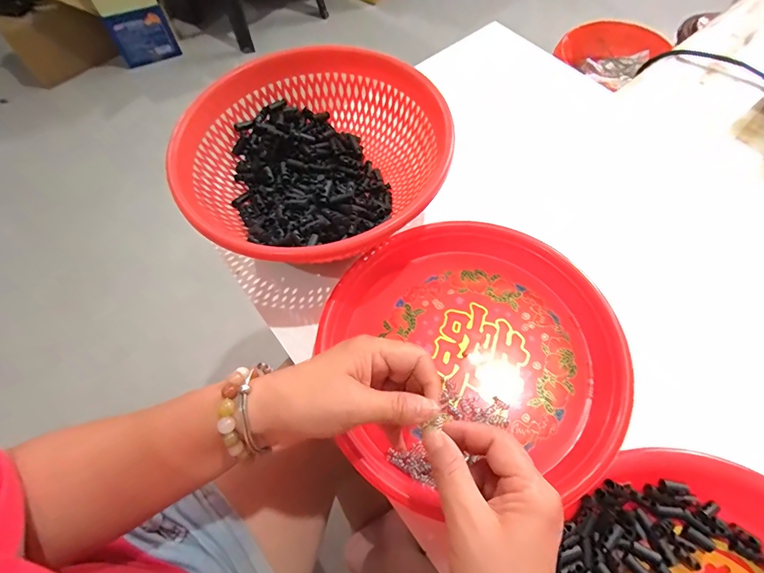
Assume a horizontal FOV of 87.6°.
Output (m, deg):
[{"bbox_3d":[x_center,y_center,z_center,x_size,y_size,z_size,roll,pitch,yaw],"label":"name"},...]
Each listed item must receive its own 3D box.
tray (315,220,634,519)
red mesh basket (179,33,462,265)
[{"bbox_3d":[0.079,0.052,0.351,0.244,0.029,0.242,-18,63,-5],"label":"tray"},{"bbox_3d":[-0.057,-0.126,0.405,0.246,0.087,0.239,-2,63,3],"label":"red mesh basket"}]

